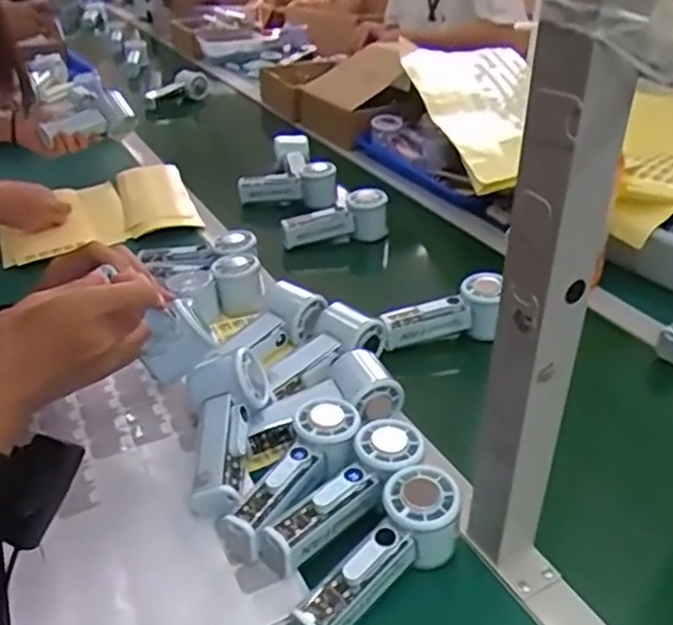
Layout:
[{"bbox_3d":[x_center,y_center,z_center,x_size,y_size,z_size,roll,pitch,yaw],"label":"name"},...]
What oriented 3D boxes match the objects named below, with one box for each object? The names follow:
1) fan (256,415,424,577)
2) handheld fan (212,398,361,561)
[{"bbox_3d":[0.012,0.143,0.538,0.052,0.042,0.153,24,40,33],"label":"fan"},{"bbox_3d":[-0.033,0.136,0.557,0.059,0.051,0.154,18,37,27],"label":"handheld fan"}]

